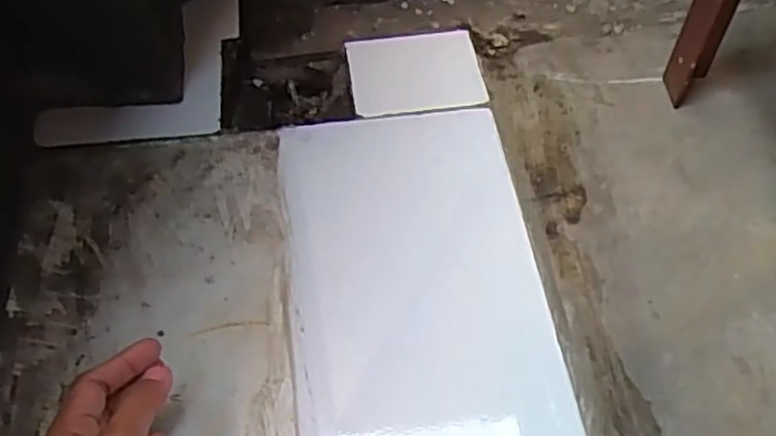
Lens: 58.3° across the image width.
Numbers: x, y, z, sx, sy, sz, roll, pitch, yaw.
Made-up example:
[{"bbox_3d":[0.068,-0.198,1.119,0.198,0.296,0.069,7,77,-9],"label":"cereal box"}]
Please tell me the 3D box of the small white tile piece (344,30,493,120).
[{"bbox_3d":[0.025,-0.134,0.635,0.115,0.009,0.089,-9,58,-4],"label":"small white tile piece"}]

